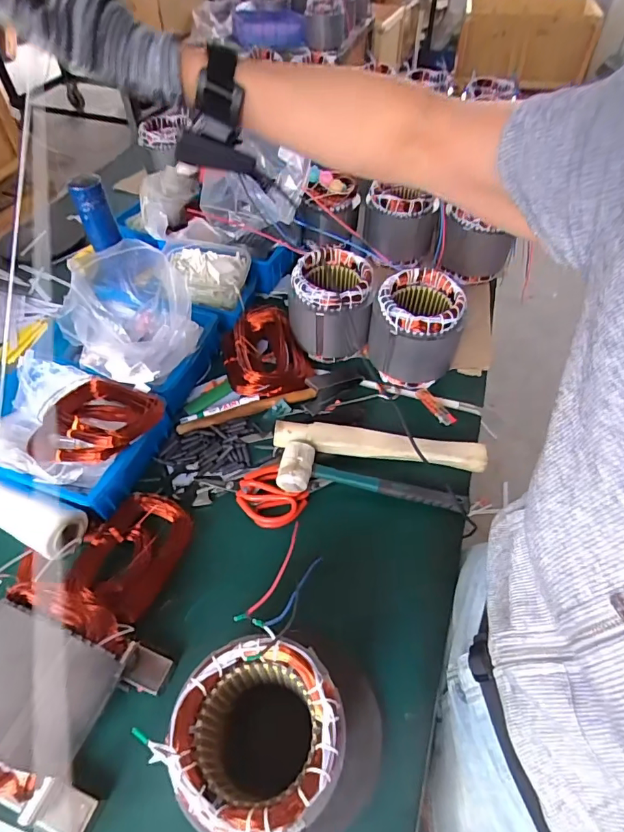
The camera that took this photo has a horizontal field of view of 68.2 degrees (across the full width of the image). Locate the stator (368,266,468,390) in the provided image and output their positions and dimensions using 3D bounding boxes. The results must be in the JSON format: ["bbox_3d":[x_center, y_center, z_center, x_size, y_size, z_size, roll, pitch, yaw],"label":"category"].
[{"bbox_3d":[0.175,-0.147,0.804,0.139,0.158,0.129,10,54,7],"label":"stator"}]

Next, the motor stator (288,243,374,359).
[{"bbox_3d":[0.031,-0.199,0.853,0.142,0.158,0.136,-3,54,-2],"label":"motor stator"}]

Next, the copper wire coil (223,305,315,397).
[{"bbox_3d":[-0.090,-0.121,0.853,0.149,0.058,0.198,-16,55,-12],"label":"copper wire coil"}]

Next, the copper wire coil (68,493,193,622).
[{"bbox_3d":[-0.251,0.187,0.645,0.126,0.031,0.169,16,55,12],"label":"copper wire coil"}]

